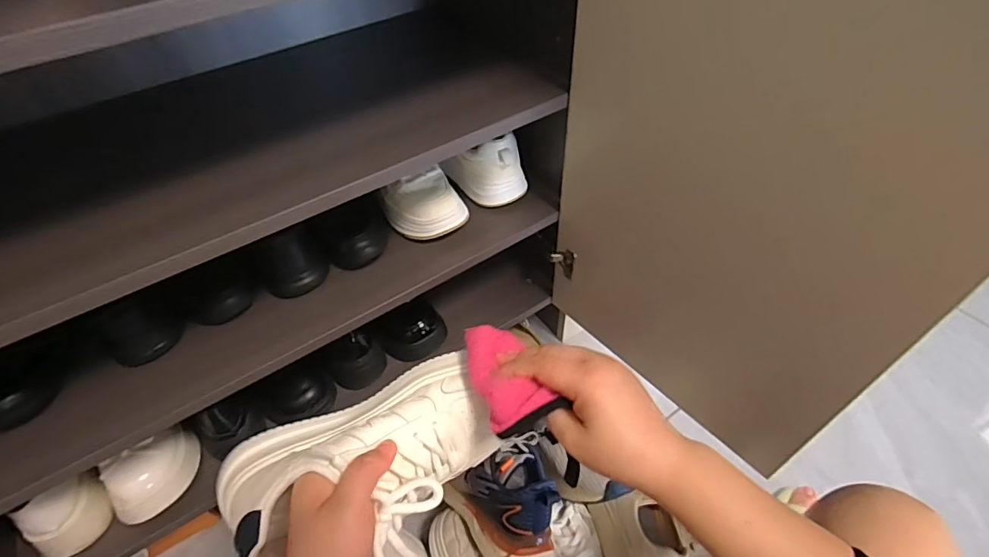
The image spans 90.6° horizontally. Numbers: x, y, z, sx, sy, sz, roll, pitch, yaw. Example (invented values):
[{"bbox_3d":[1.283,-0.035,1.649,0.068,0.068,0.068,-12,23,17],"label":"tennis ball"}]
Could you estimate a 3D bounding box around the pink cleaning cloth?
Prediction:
[{"bbox_3d":[0.010,0.074,0.380,0.052,0.026,0.093,-16,40,-12],"label":"pink cleaning cloth"}]

